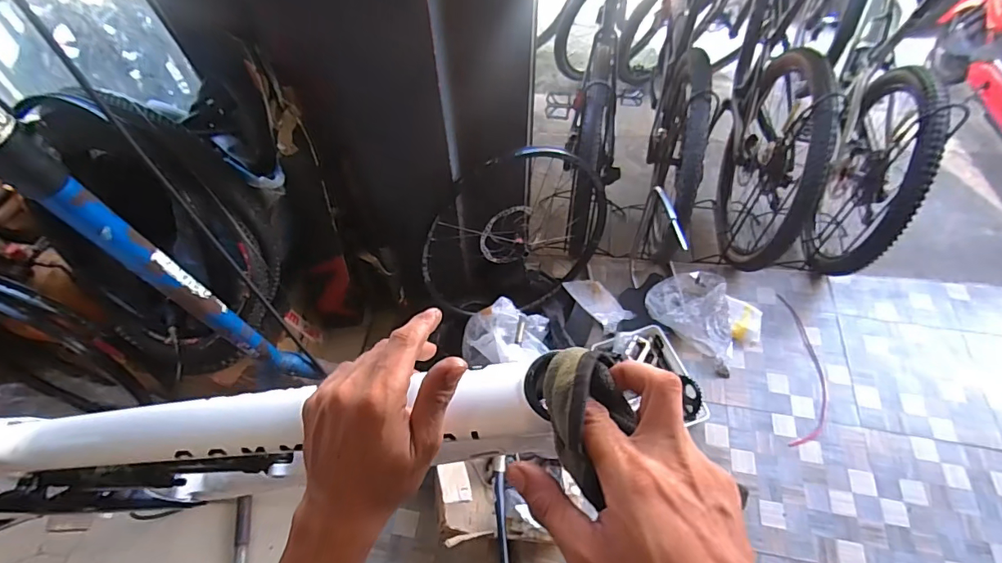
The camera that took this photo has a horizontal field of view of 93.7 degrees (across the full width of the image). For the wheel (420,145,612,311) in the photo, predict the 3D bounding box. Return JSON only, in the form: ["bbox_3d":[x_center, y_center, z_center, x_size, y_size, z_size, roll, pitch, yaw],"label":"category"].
[{"bbox_3d":[0.052,-0.128,1.377,0.585,0.535,0.130,-19,42,-14],"label":"wheel"}]

